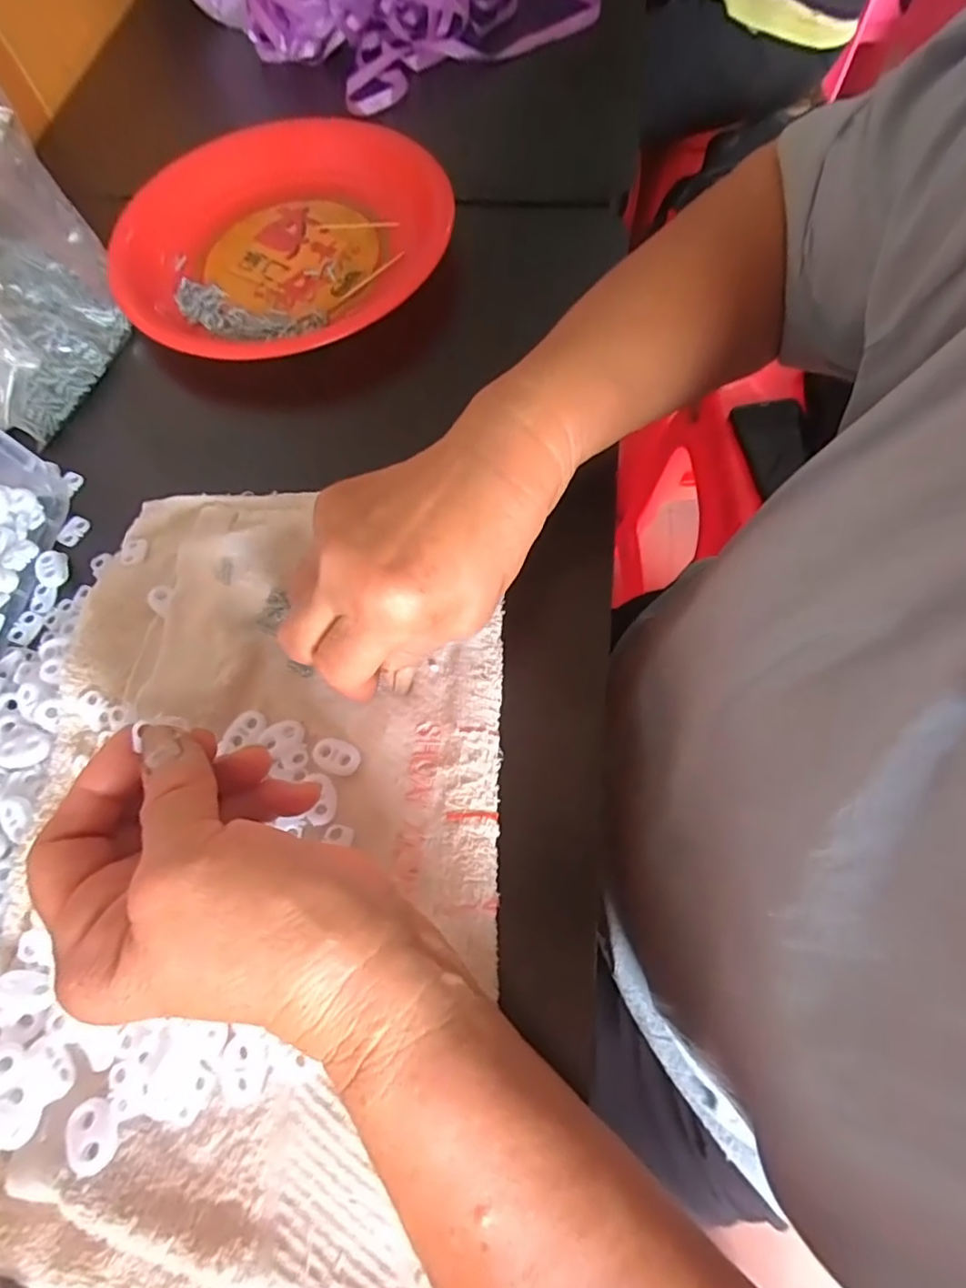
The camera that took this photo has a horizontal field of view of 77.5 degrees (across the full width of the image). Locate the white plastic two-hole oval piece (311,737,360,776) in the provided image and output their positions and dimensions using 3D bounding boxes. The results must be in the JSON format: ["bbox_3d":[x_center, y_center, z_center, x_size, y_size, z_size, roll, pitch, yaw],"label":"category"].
[{"bbox_3d":[-0.067,0.051,0.274,0.023,0.005,0.015,26,70,13],"label":"white plastic two-hole oval piece"}]

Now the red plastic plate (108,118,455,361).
[{"bbox_3d":[-0.132,-0.268,0.408,0.210,0.045,0.210,-1,66,2],"label":"red plastic plate"}]

